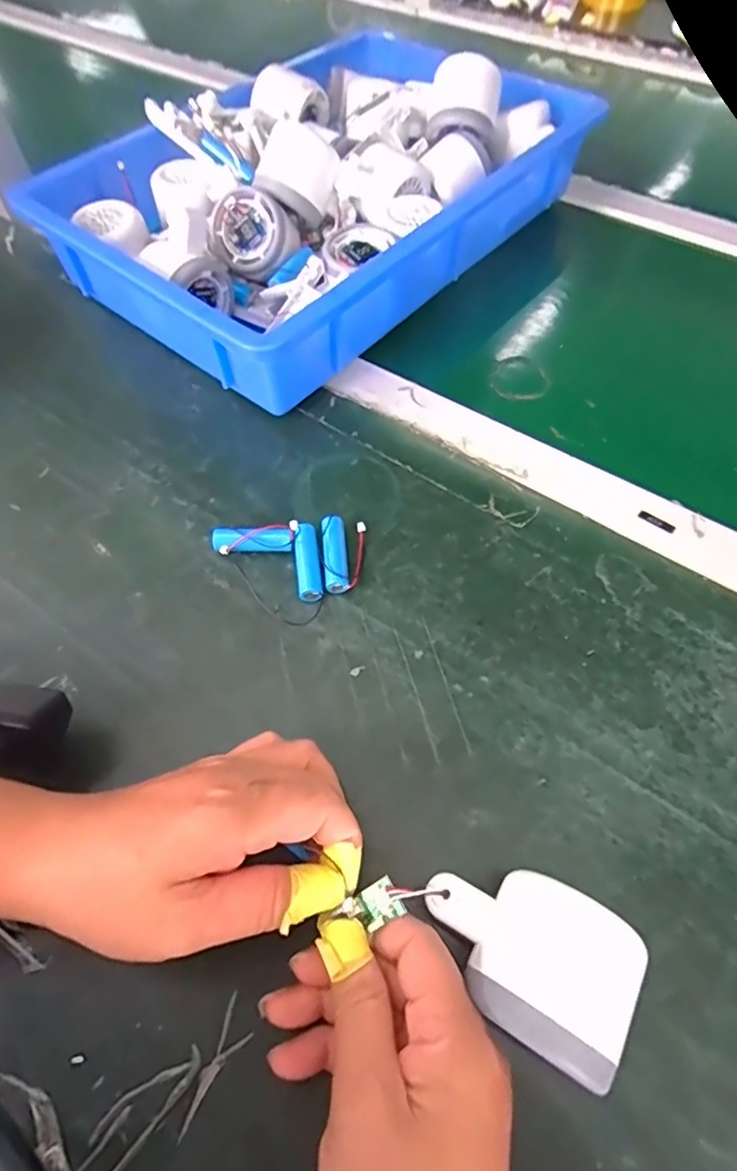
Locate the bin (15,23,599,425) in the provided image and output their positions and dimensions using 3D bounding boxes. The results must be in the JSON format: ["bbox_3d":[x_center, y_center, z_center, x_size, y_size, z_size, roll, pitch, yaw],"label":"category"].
[{"bbox_3d":[-0.035,-0.337,0.486,0.282,0.095,0.409,36,67,19],"label":"bin"}]

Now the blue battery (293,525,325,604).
[{"bbox_3d":[-0.037,-0.014,0.346,0.016,0.015,0.047,-9,61,-3],"label":"blue battery"}]

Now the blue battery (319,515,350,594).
[{"bbox_3d":[-0.021,-0.019,0.350,0.015,0.014,0.050,-6,61,-2],"label":"blue battery"}]

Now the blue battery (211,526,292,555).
[{"bbox_3d":[-0.072,-0.027,0.354,0.049,0.016,0.014,-1,61,1],"label":"blue battery"}]

